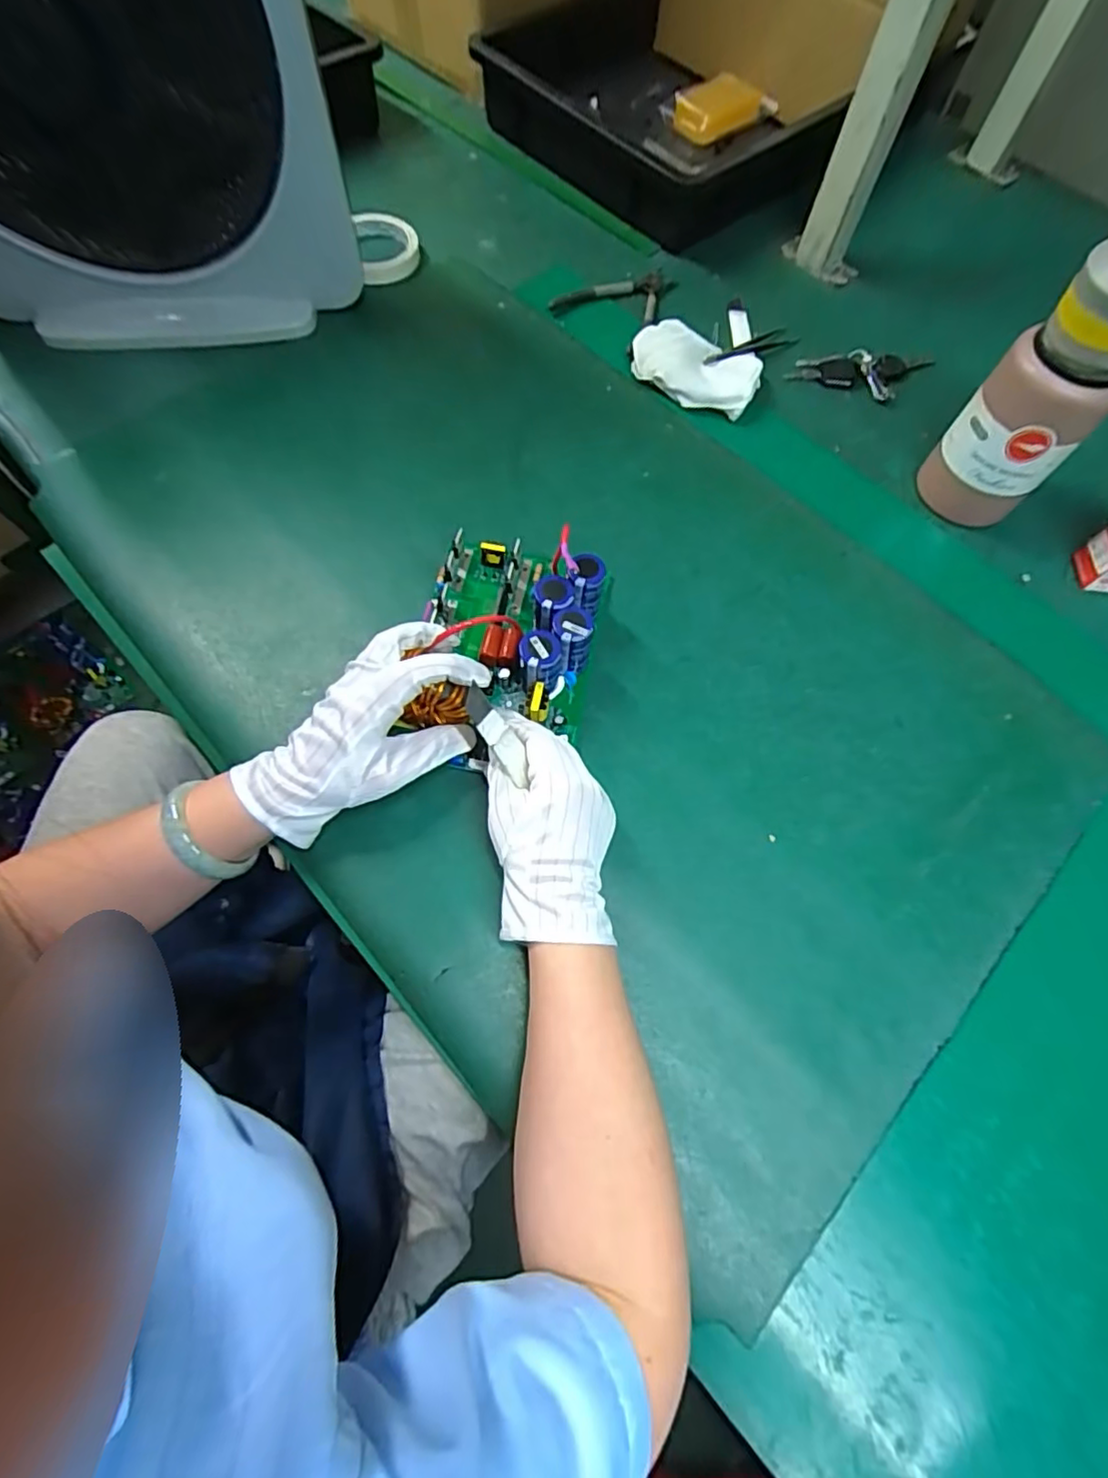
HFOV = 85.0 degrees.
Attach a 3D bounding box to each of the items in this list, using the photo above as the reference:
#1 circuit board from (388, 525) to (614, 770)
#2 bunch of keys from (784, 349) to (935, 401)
[{"bbox_3d":[-0.036,-0.079,0.444,0.128,0.070,0.190,13,67,3],"label":"circuit board"},{"bbox_3d":[0.324,-0.377,0.621,0.159,0.019,0.057,-3,67,-4],"label":"bunch of keys"}]

